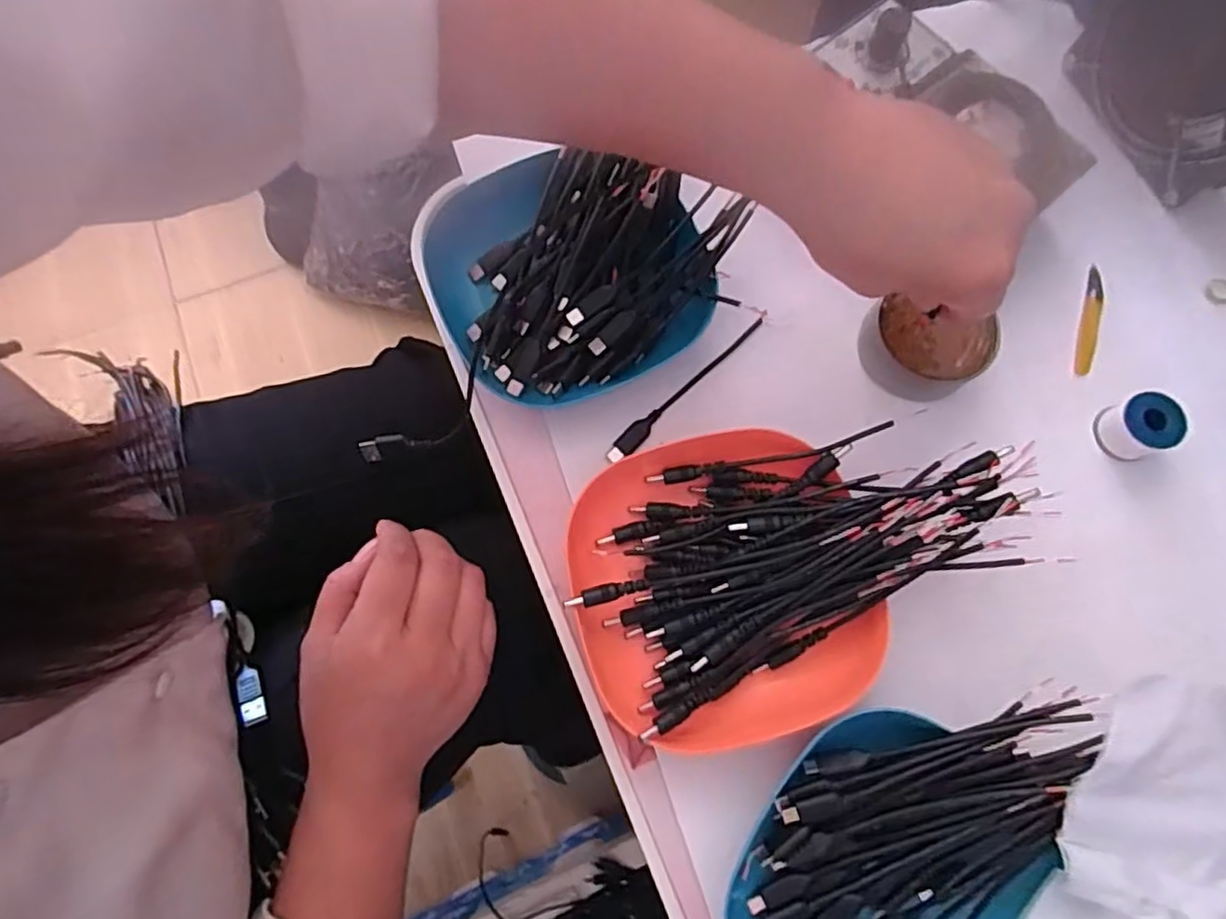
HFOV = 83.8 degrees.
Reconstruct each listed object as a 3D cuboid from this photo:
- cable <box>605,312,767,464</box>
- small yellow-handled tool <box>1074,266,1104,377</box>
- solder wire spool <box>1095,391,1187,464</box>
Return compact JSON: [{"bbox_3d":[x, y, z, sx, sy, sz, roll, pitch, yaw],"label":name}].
[{"bbox_3d":[0.041,-0.040,0.369,0.117,0.005,0.010,-43,79,-11],"label":"cable"},{"bbox_3d":[0.269,-0.077,0.384,0.011,0.004,0.065,17,75,4],"label":"small yellow-handled tool"},{"bbox_3d":[0.276,-0.017,0.357,0.030,0.023,0.030,-18,76,-6],"label":"solder wire spool"}]

